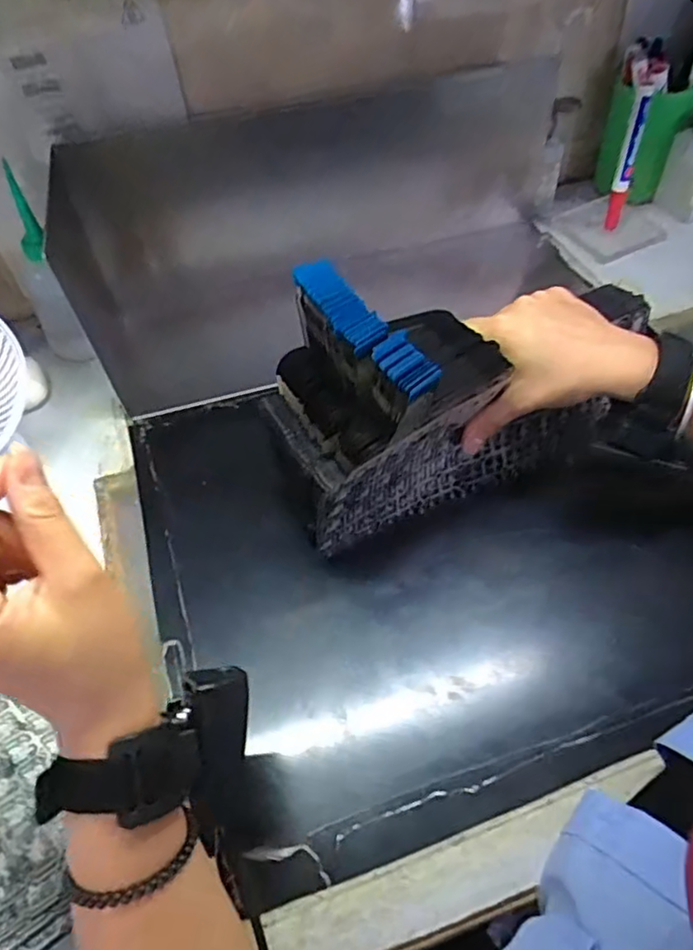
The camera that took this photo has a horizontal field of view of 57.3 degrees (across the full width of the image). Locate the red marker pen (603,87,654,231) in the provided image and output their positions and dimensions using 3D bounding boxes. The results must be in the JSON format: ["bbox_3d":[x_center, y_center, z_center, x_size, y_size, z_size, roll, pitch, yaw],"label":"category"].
[{"bbox_3d":[0.278,-0.307,0.628,0.014,0.133,0.020,21,57,20],"label":"red marker pen"}]

